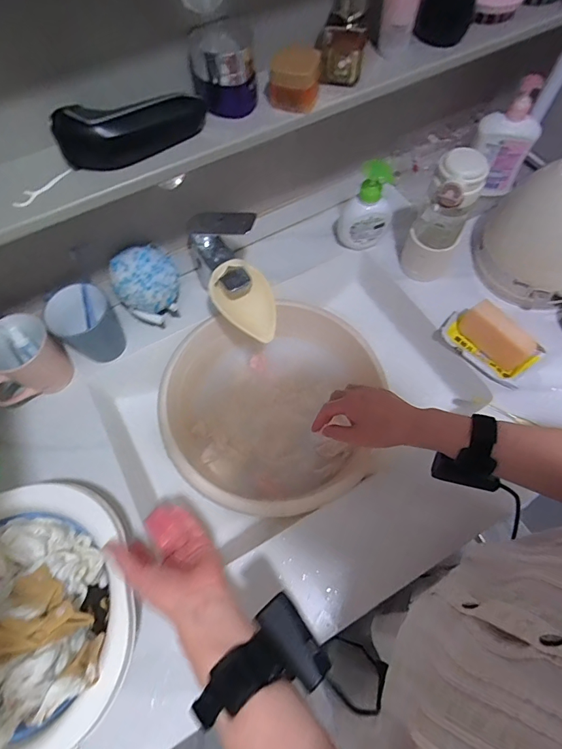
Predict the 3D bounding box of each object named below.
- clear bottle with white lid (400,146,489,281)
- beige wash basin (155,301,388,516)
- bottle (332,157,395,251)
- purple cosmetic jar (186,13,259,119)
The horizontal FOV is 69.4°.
[{"bbox_3d":[0.242,-0.230,0.622,0.076,0.211,0.066,26,68,13],"label":"clear bottle with white lid"},{"bbox_3d":[-0.019,0.045,0.653,0.321,0.100,0.332,-1,65,1],"label":"beige wash basin"},{"bbox_3d":[0.139,-0.280,0.674,0.090,0.159,0.059,12,66,7],"label":"bottle"},{"bbox_3d":[-0.064,-0.340,0.450,0.068,0.071,0.068,-1,65,1],"label":"purple cosmetic jar"}]

